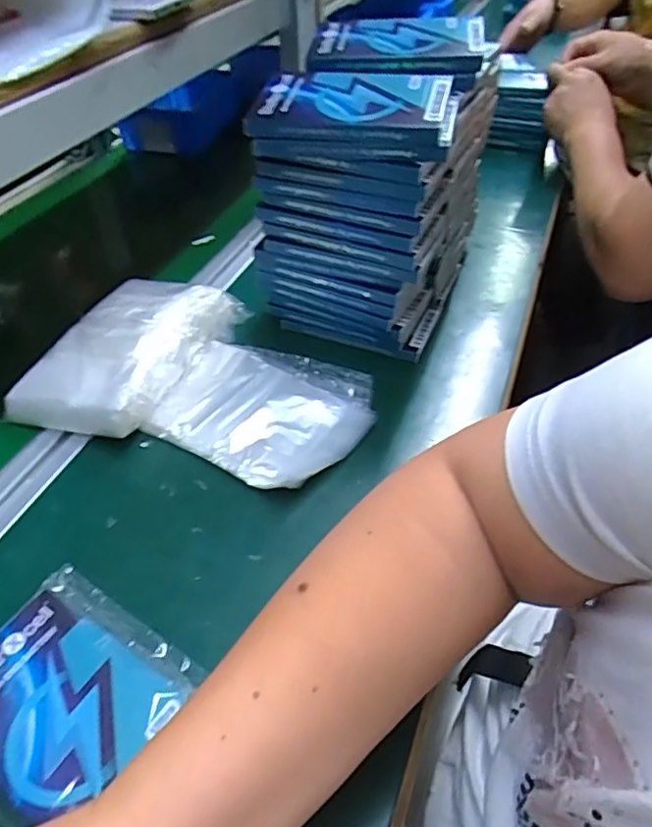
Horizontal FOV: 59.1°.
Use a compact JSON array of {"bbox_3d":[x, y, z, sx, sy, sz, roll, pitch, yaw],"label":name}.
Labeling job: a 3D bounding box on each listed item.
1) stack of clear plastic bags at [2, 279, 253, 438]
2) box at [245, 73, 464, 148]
[{"bbox_3d":[-0.163,-0.059,0.494,0.124,0.046,0.187,16,50,16],"label":"stack of clear plastic bags"},{"bbox_3d":[0.020,-0.214,0.402,0.138,0.022,0.076,8,46,10],"label":"box"}]

